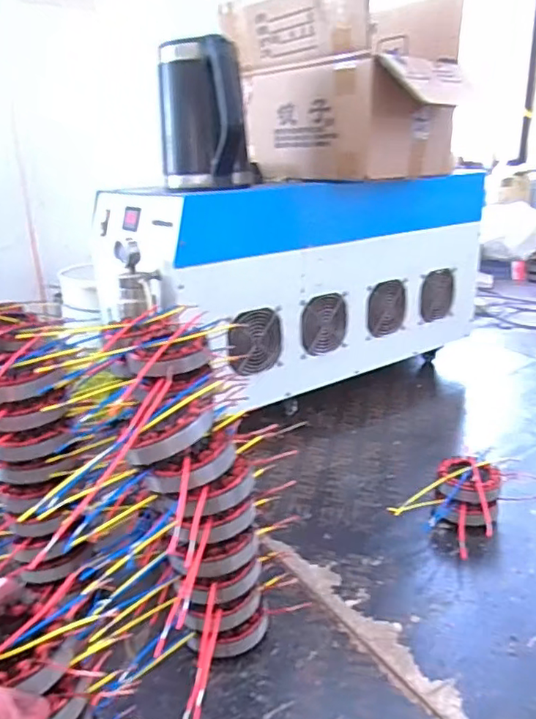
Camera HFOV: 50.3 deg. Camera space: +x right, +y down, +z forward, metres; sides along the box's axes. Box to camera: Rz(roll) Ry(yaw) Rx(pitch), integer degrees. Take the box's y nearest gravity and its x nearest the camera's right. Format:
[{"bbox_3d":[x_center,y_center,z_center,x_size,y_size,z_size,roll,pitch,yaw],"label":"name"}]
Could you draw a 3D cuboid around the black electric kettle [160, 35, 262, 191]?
[{"bbox_3d":[-0.091,-0.387,0.917,0.154,0.211,0.184,-4,20,-6],"label":"black electric kettle"}]

